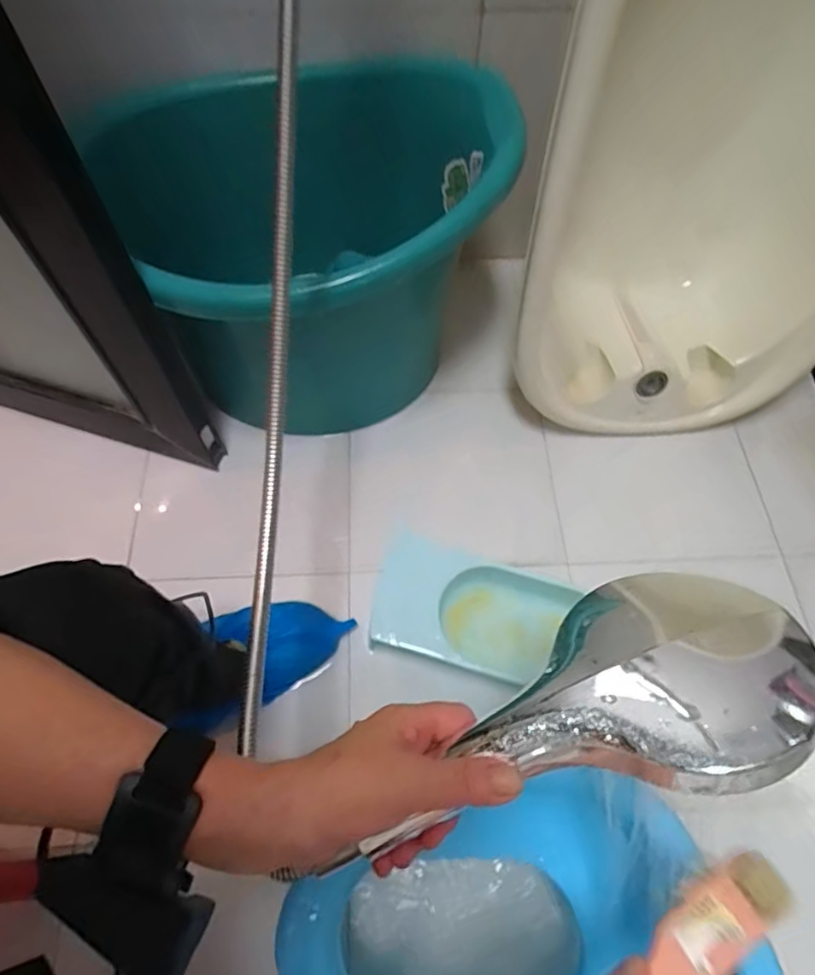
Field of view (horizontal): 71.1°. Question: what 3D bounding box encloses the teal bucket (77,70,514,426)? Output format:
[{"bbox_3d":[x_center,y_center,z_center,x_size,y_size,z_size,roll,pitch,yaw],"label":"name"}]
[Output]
[{"bbox_3d":[-0.112,-0.340,0.787,0.469,0.363,0.443,0,63,0],"label":"teal bucket"}]

